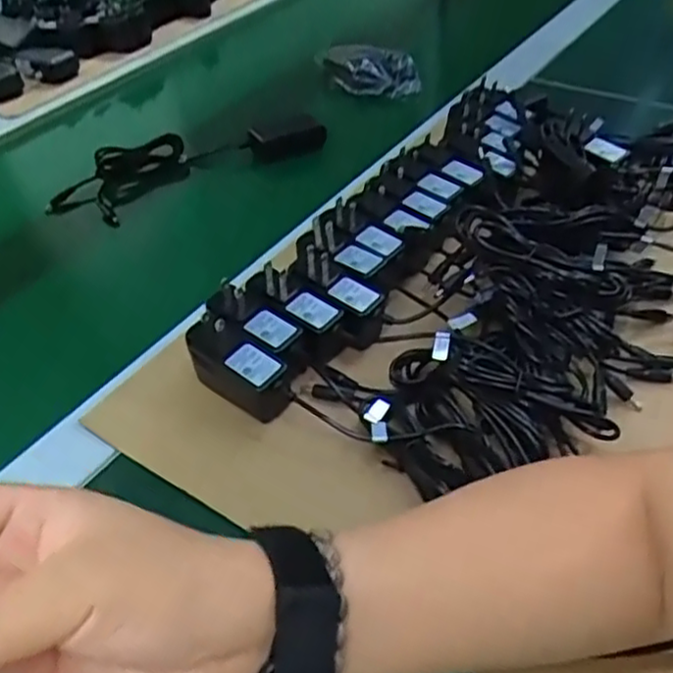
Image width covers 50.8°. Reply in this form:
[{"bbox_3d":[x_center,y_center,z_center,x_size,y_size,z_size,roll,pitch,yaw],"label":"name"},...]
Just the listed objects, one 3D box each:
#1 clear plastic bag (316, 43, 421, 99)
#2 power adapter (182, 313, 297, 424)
[{"bbox_3d":[0.038,-0.316,0.840,0.132,0.057,0.031,17,47,21],"label":"clear plastic bag"},{"bbox_3d":[-0.058,0.018,0.450,0.072,0.061,0.031,27,51,29],"label":"power adapter"}]

